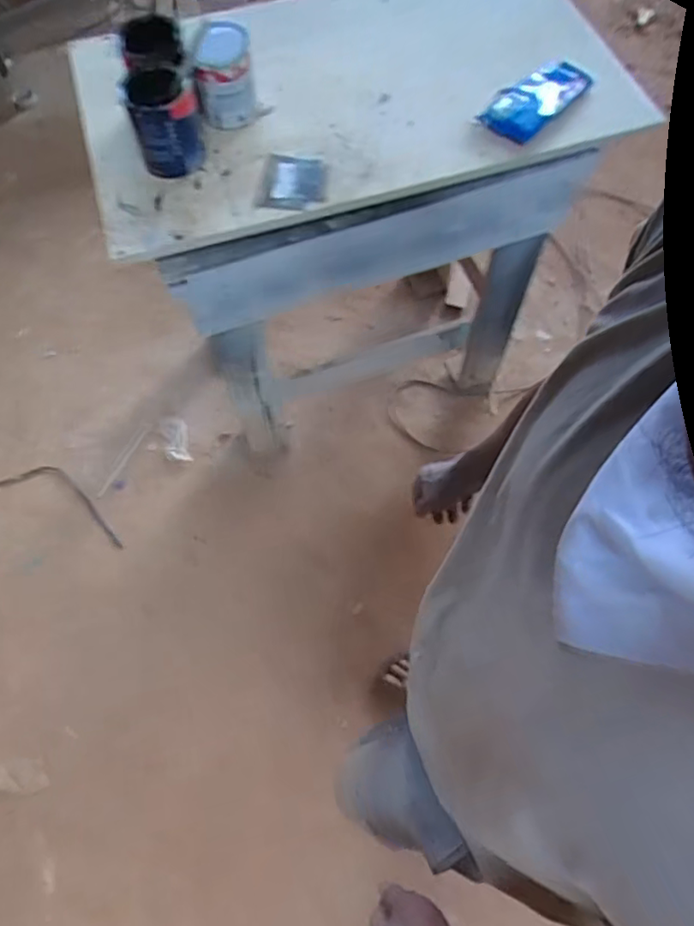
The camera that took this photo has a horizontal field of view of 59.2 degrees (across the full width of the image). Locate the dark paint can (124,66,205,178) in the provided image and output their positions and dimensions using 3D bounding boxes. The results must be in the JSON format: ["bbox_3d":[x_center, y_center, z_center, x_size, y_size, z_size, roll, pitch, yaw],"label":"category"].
[{"bbox_3d":[-0.290,-0.547,0.978,0.101,0.130,0.093,0,65,1],"label":"dark paint can"}]

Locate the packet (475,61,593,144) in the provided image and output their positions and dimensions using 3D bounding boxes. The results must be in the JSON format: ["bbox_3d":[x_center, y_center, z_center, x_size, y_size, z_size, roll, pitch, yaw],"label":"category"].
[{"bbox_3d":[0.333,-0.637,1.071,0.204,0.029,0.104,-41,71,-18],"label":"packet"}]

